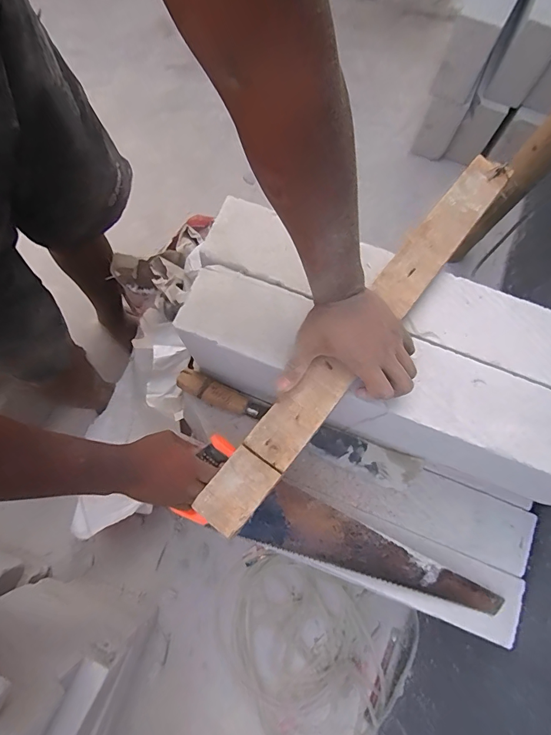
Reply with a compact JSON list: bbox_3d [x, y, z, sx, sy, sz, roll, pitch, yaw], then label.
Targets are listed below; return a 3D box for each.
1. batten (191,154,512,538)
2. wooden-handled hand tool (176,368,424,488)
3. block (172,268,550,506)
[{"bbox_3d":[0.105,-0.050,0.468,0.054,0.013,0.551,38,79,8],"label":"batten"},{"bbox_3d":[0.031,0.099,0.652,0.411,0.033,0.054,21,76,4],"label":"wooden-handled hand tool"},{"bbox_3d":[0.156,0.035,0.564,0.573,0.192,0.104,22,76,4],"label":"block"}]

